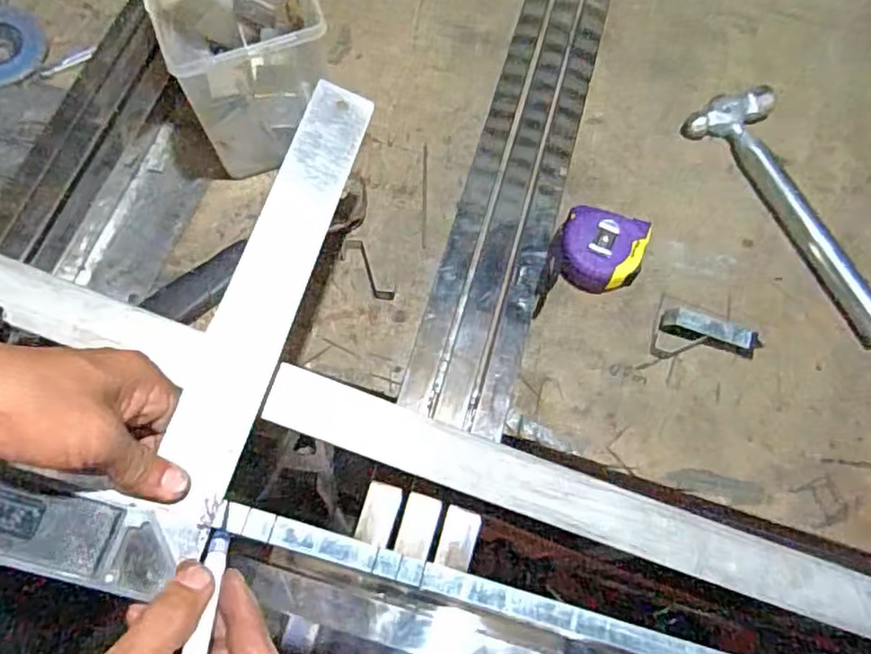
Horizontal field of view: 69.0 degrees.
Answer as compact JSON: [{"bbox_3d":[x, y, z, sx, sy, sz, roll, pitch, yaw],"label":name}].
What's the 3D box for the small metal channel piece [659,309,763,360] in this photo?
[{"bbox_3d":[0.233,0.005,0.539,0.079,0.021,0.019,20,69,7],"label":"small metal channel piece"}]

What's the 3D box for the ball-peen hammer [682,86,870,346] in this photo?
[{"bbox_3d":[0.340,-0.110,0.578,0.077,0.029,0.260,-26,70,-11],"label":"ball-peen hammer"}]

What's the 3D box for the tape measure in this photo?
[{"bbox_3d":[0.146,-0.067,0.562,0.072,0.036,0.066,16,68,6],"label":"tape measure"}]

